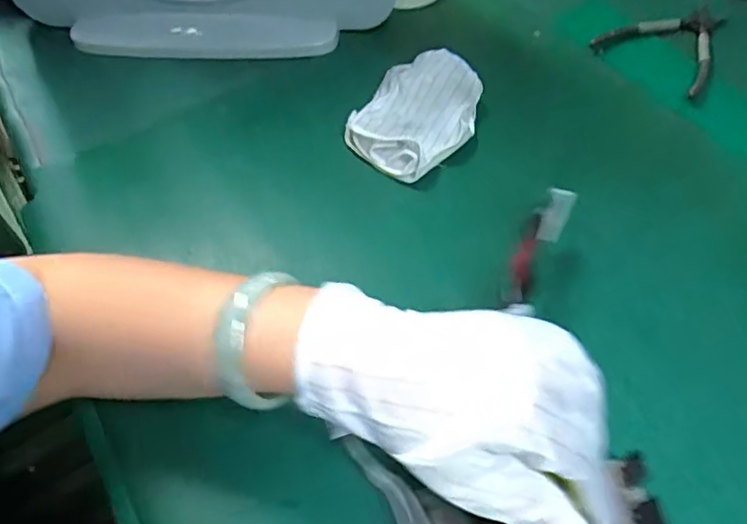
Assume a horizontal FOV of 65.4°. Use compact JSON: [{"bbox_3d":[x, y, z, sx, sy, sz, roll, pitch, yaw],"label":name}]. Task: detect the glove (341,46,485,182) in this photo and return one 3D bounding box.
[{"bbox_3d":[0.037,-0.125,0.487,0.090,0.033,0.120,23,59,16],"label":"glove"}]

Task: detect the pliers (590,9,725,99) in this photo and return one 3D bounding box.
[{"bbox_3d":[0.290,-0.218,0.565,0.105,0.008,0.130,36,63,23],"label":"pliers"}]

